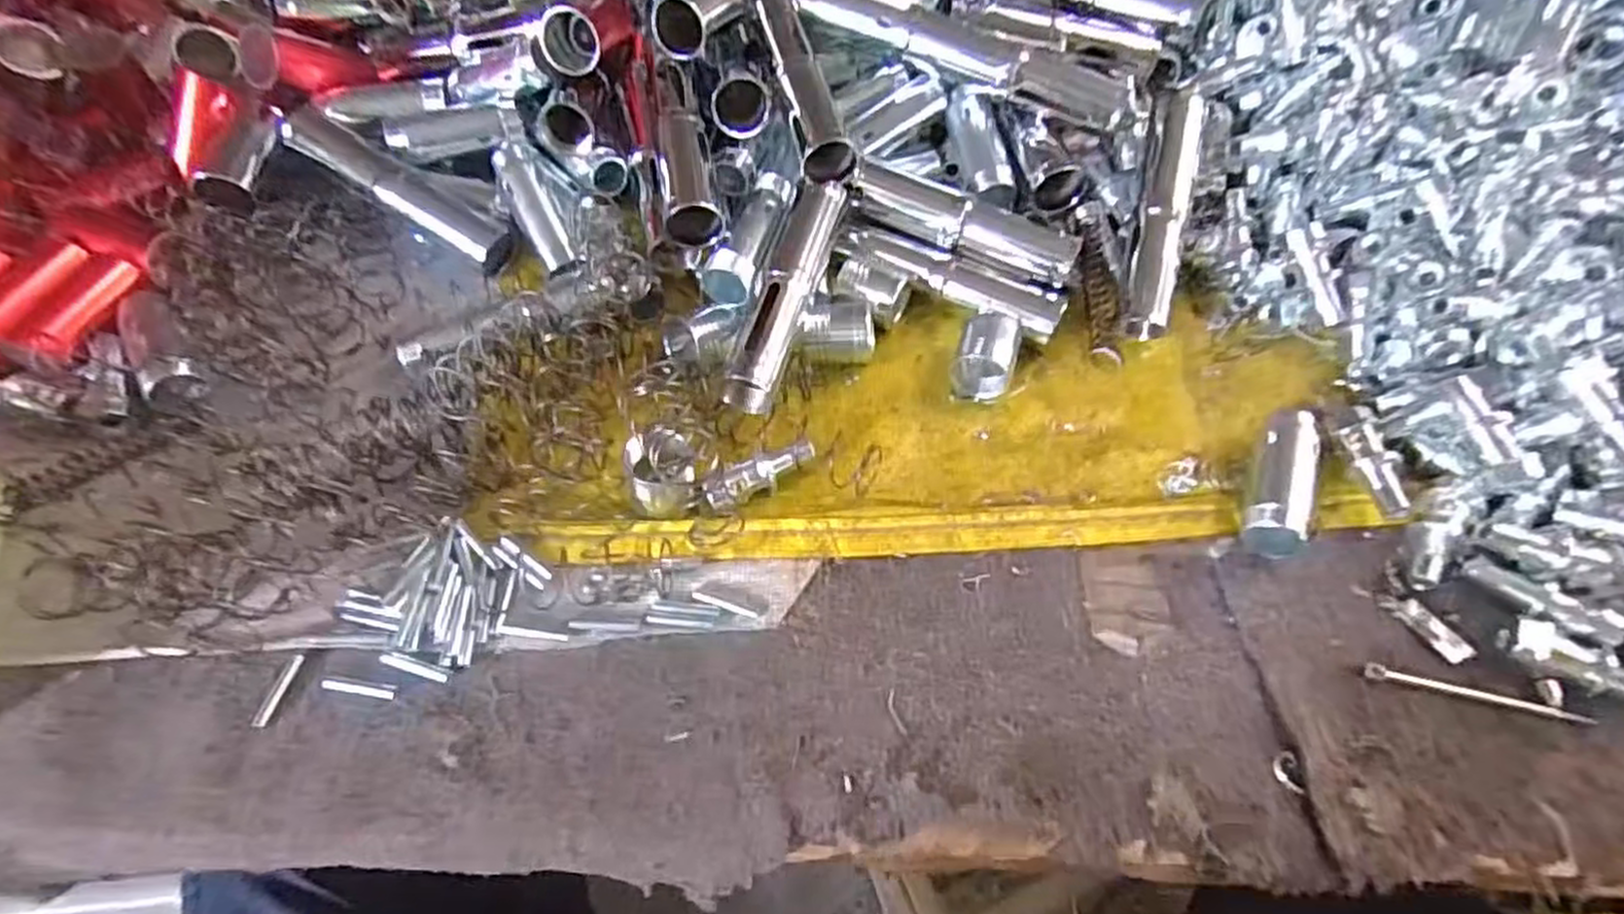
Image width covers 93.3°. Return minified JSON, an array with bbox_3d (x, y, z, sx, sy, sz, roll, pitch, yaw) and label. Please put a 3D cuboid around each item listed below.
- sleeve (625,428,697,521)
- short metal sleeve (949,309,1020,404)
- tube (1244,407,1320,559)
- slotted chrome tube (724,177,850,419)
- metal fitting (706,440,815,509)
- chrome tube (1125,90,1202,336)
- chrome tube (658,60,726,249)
[{"bbox_3d":[-0.064,0.007,0.326,0.027,0.027,0.026,1,58,-1],"label":"sleeve"},{"bbox_3d":[0.086,-0.050,0.377,0.028,0.024,0.039,15,59,8],"label":"short metal sleeve"},{"bbox_3d":[0.210,0.009,0.342,0.024,0.024,0.078,19,60,10],"label":"tube"},{"bbox_3d":[-0.011,-0.078,0.361,0.024,0.026,0.125,14,59,7],"label":"slotted chrome tube"},{"bbox_3d":[-0.022,0.010,0.339,0.051,0.015,0.014,-29,63,-18],"label":"metal fitting"},{"bbox_3d":[0.181,-0.128,0.397,0.020,0.015,0.130,11,83,3],"label":"chrome tube"},{"bbox_3d":[-0.063,-0.154,0.387,0.026,0.022,0.111,-7,59,-6],"label":"chrome tube"}]

